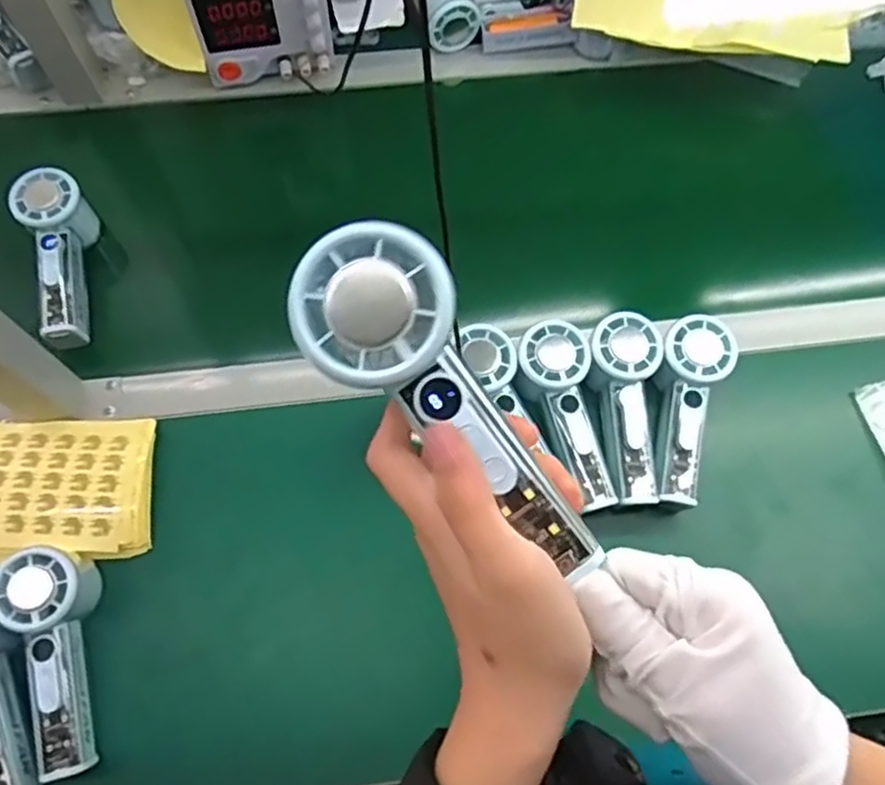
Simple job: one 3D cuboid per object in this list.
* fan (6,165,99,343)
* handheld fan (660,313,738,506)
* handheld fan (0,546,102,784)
[{"bbox_3d":[-0.331,-0.117,0.629,0.054,0.060,0.154,-18,69,-8],"label":"fan"},{"bbox_3d":[0.203,0.015,0.581,0.058,0.040,0.153,5,73,0],"label":"handheld fan"},{"bbox_3d":[-0.271,0.188,0.504,0.059,0.048,0.151,-17,69,-8],"label":"handheld fan"}]

